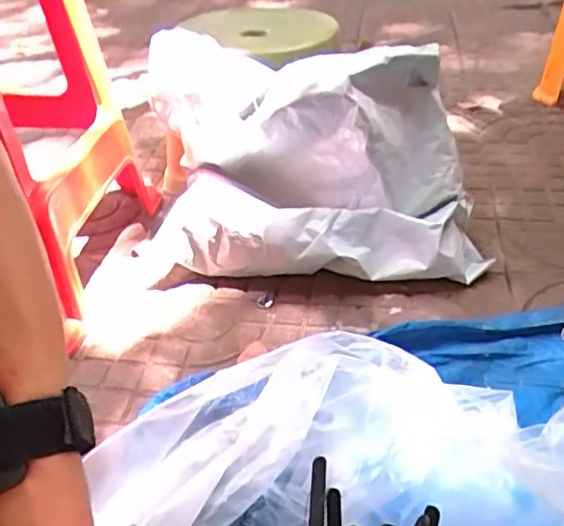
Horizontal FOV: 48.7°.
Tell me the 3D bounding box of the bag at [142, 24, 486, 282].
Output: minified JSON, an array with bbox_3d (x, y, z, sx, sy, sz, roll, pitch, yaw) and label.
[{"bbox_3d":[0.027,-0.118,0.803,0.443,0.267,0.256,5,40,12],"label":"bag"}]

